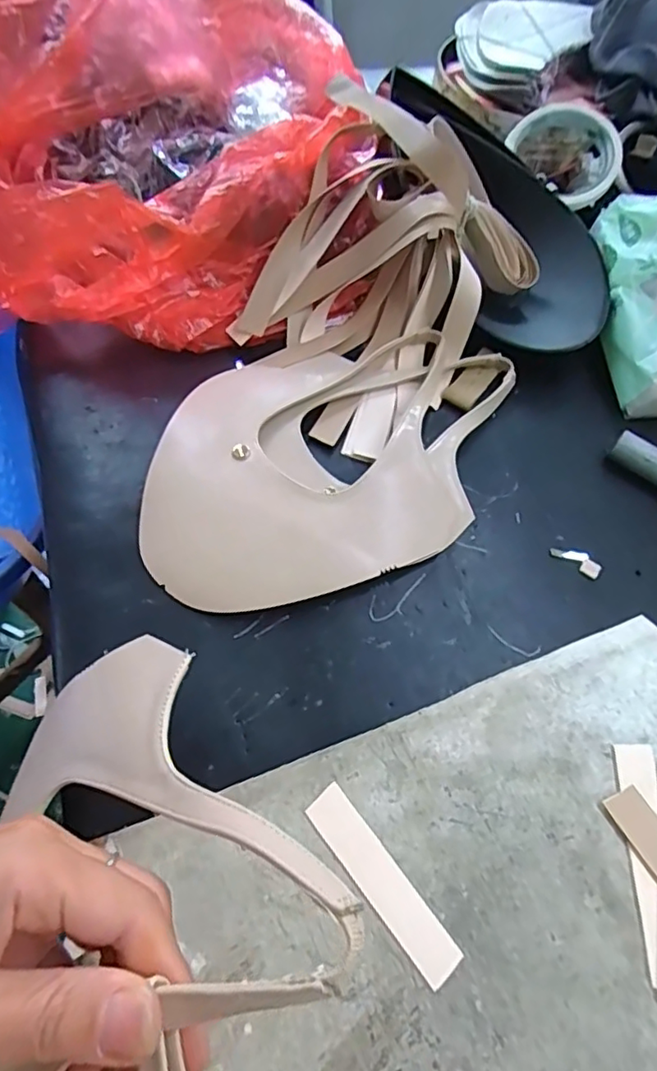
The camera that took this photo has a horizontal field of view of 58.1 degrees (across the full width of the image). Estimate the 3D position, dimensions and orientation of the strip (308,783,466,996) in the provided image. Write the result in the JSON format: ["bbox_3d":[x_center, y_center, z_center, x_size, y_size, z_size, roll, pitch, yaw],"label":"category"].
[{"bbox_3d":[0.021,0.139,0.238,0.017,0.004,0.078,-34,68,-22],"label":"strip"}]

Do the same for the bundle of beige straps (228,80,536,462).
[{"bbox_3d":[0.030,-0.188,0.395,0.192,0.086,0.222,33,62,14],"label":"bundle of beige straps"}]

